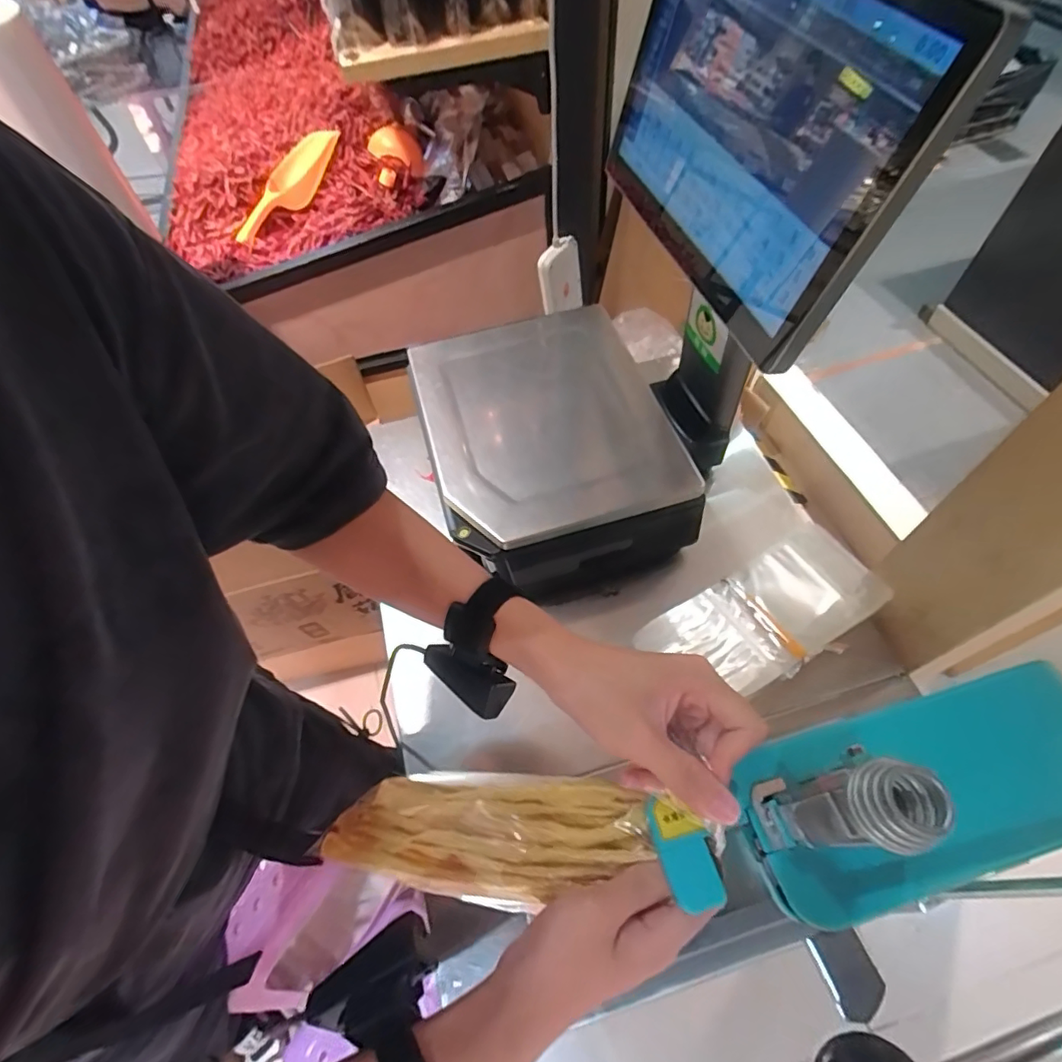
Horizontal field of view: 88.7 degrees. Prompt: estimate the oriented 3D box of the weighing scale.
[{"bbox_3d":[0.019,-0.122,0.758,0.296,0.132,0.385,-17,59,-7],"label":"weighing scale"}]

